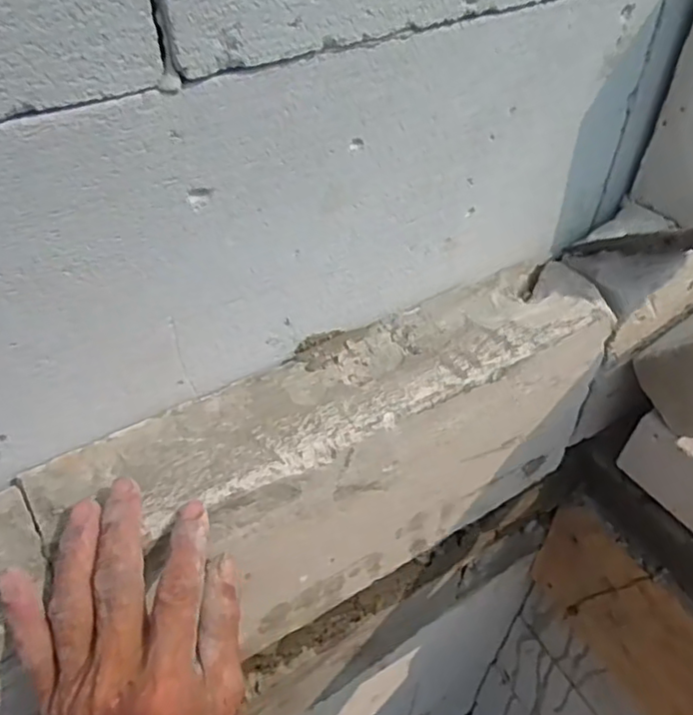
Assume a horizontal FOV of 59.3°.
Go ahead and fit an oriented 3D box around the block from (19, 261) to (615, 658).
[{"bbox_3d":[0.010,0.077,0.436,0.369,0.180,0.077,-24,50,-22],"label":"block"}]

